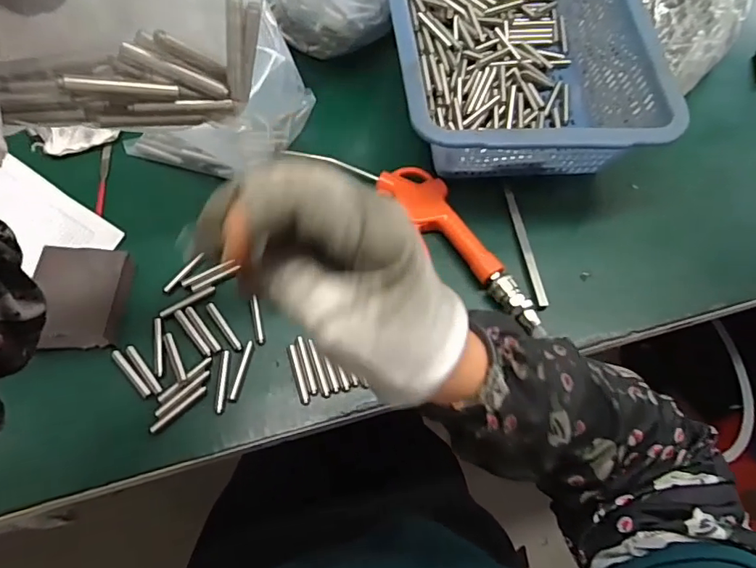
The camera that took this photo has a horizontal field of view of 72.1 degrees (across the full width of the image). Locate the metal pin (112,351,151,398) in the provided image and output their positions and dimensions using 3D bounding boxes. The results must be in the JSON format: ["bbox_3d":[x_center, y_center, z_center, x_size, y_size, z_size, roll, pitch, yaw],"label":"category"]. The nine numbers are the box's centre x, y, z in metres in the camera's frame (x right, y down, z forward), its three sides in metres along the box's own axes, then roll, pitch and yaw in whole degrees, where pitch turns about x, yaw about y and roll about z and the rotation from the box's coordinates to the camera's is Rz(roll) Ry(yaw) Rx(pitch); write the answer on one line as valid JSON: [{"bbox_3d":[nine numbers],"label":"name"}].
[{"bbox_3d":[-0.193,0.070,0.405,0.007,0.004,0.048,-39,71,-19],"label":"metal pin"}]

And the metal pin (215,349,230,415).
[{"bbox_3d":[-0.121,0.075,0.402,0.007,0.007,0.050,-1,64,-3],"label":"metal pin"}]

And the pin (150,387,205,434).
[{"bbox_3d":[-0.150,0.095,0.392,0.047,0.005,0.005,-40,72,-19],"label":"pin"}]

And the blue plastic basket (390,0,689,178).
[{"bbox_3d":[0.124,-0.230,0.503,0.221,0.090,0.313,-4,64,-4],"label":"blue plastic basket"}]

